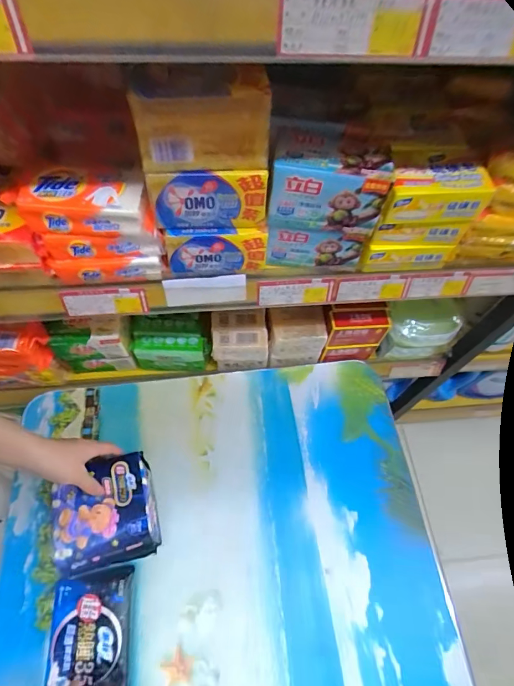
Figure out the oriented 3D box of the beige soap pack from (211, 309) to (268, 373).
[{"bbox_3d":[-0.030,-0.005,0.653,0.088,0.088,0.071,-2,62,-5],"label":"beige soap pack"}]

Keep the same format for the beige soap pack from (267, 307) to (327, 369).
[{"bbox_3d":[0.064,-0.013,0.659,0.090,0.093,0.071,-4,62,-5],"label":"beige soap pack"}]

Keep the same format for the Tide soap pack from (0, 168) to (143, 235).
[{"bbox_3d":[-0.175,-0.138,0.377,0.128,0.033,0.052,2,62,-2],"label":"Tide soap pack"}]

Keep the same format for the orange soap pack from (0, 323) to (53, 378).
[{"bbox_3d":[-0.375,0.011,0.583,0.128,0.091,0.044,-3,62,-5],"label":"orange soap pack"}]

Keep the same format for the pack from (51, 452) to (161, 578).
[{"bbox_3d":[-0.194,0.218,0.503,0.117,0.051,0.124,-11,63,-9],"label":"pack"}]

